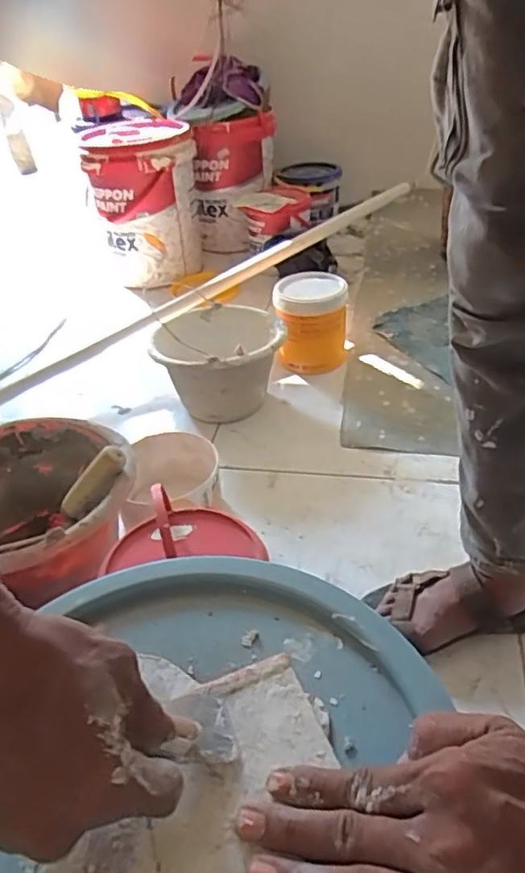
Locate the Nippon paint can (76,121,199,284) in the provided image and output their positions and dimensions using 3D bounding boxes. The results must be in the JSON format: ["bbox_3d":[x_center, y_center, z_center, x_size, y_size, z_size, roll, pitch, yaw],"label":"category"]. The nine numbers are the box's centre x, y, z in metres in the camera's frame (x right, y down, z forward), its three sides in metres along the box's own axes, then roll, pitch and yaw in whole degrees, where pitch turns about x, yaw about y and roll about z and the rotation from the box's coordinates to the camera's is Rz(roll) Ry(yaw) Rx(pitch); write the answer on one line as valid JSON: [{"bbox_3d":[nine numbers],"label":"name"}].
[{"bbox_3d":[-0.326,-0.649,1.723,0.287,0.361,0.262,-13,38,-9],"label":"Nippon paint can"}]

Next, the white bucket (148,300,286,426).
[{"bbox_3d":[-0.073,-0.144,1.225,0.227,0.162,0.249,-3,37,3],"label":"white bucket"}]

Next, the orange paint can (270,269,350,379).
[{"bbox_3d":[0.105,-0.242,1.338,0.152,0.177,0.147,-2,37,4],"label":"orange paint can"}]

